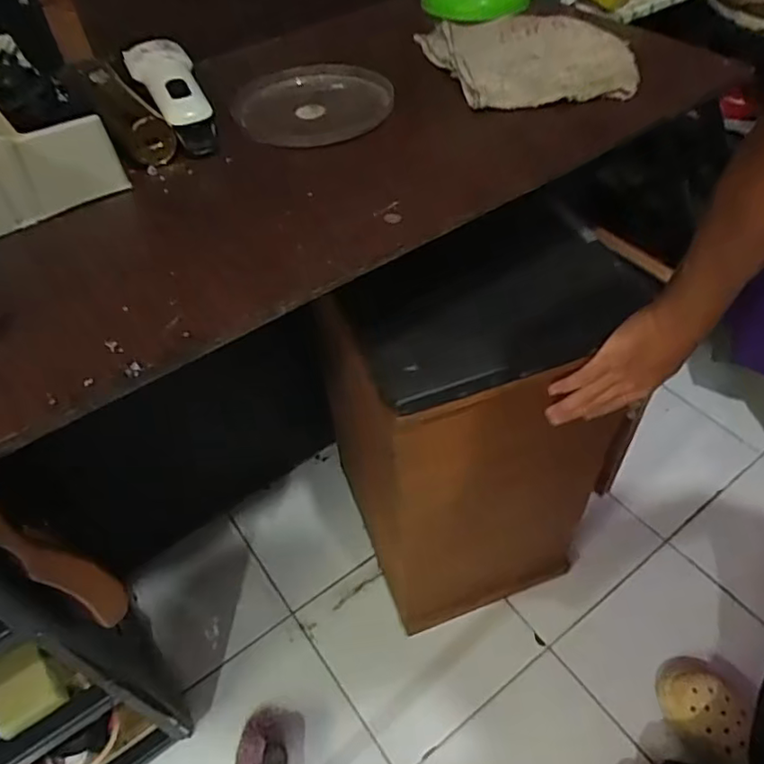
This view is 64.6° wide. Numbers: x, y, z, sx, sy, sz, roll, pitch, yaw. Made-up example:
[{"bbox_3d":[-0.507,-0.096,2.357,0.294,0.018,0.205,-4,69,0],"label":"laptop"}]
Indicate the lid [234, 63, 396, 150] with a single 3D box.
[{"bbox_3d":[-0.058,-0.238,0.519,0.131,0.015,0.138,-2,49,3],"label":"lid"}]

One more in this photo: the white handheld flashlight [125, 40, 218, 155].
[{"bbox_3d":[-0.172,-0.242,0.503,0.054,0.039,0.153,-21,52,-15],"label":"white handheld flashlight"}]

